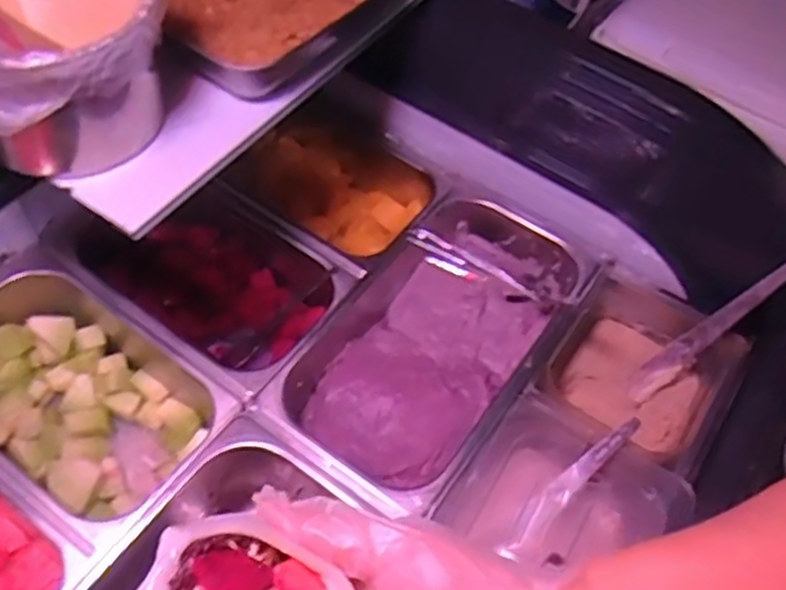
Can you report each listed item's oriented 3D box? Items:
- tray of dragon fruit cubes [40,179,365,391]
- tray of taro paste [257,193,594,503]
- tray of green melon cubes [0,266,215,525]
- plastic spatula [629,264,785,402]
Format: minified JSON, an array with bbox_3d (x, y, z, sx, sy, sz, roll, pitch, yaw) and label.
[{"bbox_3d":[-0.184,-0.012,0.712,0.265,0.095,0.162,32,59,16],"label":"tray of dragon fruit cubes"},{"bbox_3d":[0.038,0.045,0.667,0.164,0.078,0.307,34,59,17],"label":"tray of taro paste"},{"bbox_3d":[-0.274,0.093,0.632,0.246,0.091,0.151,27,58,13],"label":"tray of green melon cubes"},{"bbox_3d":[0.288,0.030,0.660,0.184,0.019,0.025,-44,62,18],"label":"plastic spatula"}]

